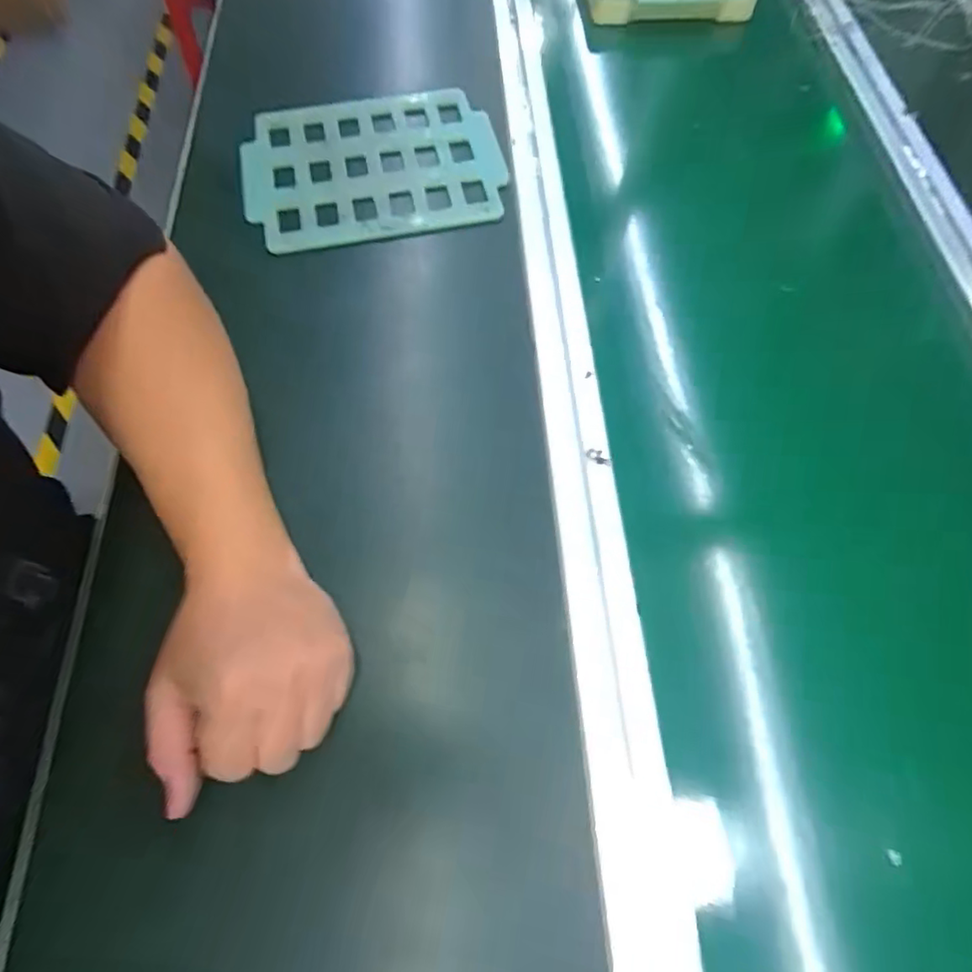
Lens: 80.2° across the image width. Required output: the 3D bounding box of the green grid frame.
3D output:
[{"bbox_3d":[-0.101,-0.291,0.522,0.226,0.014,0.176,-12,66,-5],"label":"green grid frame"}]

